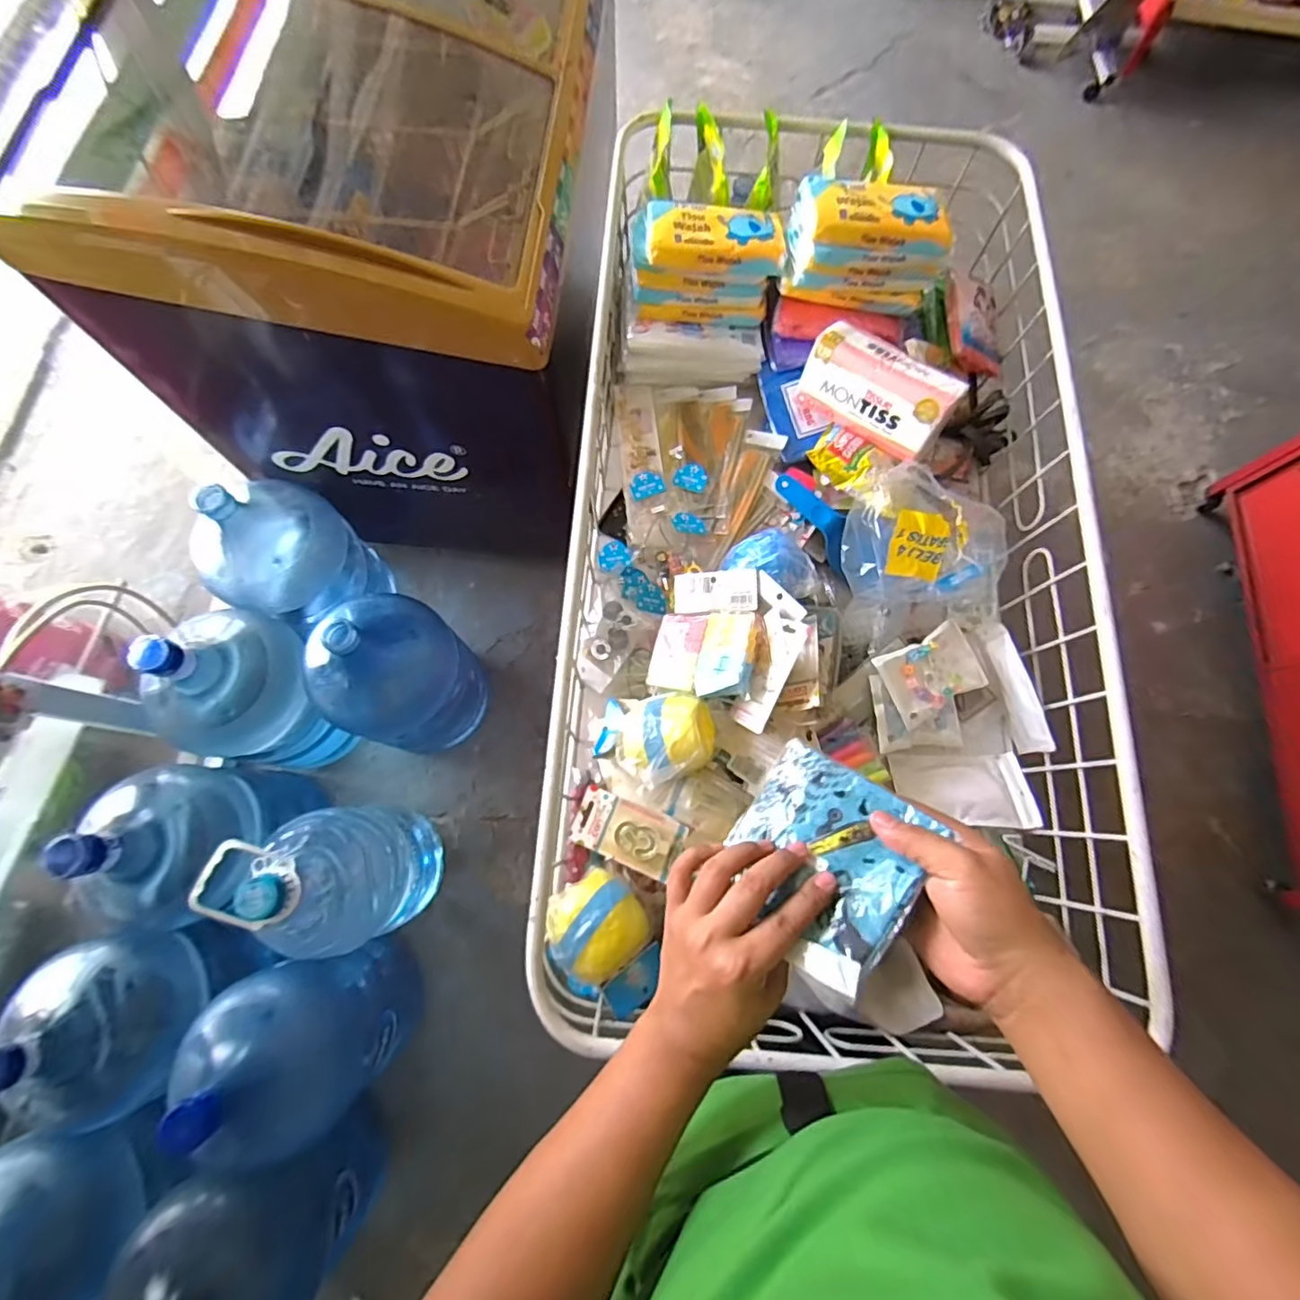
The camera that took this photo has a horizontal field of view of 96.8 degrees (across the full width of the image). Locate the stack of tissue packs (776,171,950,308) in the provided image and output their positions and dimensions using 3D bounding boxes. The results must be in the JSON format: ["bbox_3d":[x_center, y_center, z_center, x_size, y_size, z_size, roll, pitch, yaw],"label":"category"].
[{"bbox_3d":[0.292,-0.552,0.781,0.206,0.099,0.123,7,74,1],"label":"stack of tissue packs"}]

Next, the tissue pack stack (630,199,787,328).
[{"bbox_3d":[0.079,-0.555,0.830,0.208,0.105,0.105,1,74,-1],"label":"tissue pack stack"}]

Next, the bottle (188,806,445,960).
[{"bbox_3d":[-0.528,0.399,0.998,0.198,0.443,0.239,-3,74,-2],"label":"bottle"}]

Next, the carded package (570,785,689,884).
[{"bbox_3d":[-0.028,0.220,0.698,0.133,0.012,0.070,18,72,22],"label":"carded package"}]

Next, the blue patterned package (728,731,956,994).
[{"bbox_3d":[0.115,0.140,0.400,0.125,0.014,0.128,28,74,40],"label":"blue patterned package"}]

